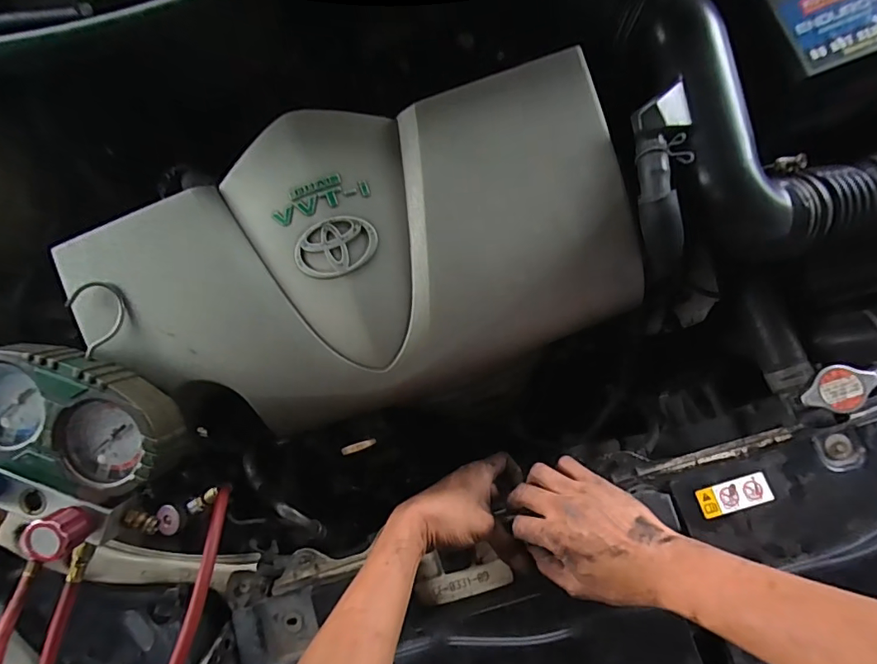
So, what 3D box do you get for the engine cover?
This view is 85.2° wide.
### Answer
[{"bbox_3d":[-0.077,-0.053,0.418,0.471,0.091,0.227,-19,81,3],"label":"engine cover"}]

